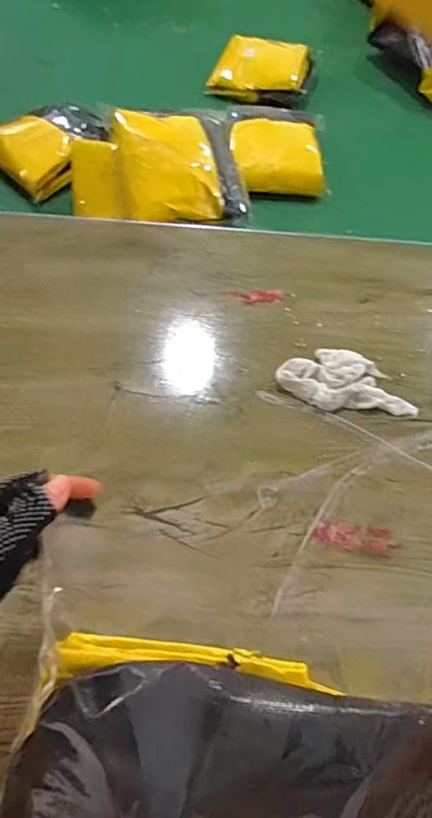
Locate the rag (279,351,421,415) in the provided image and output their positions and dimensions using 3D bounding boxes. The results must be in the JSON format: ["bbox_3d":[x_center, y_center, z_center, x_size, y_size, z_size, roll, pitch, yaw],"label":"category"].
[{"bbox_3d":[0.132,-0.028,0.548,0.136,0.020,0.065,10,60,1],"label":"rag"}]

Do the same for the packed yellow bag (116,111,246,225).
[{"bbox_3d":[-0.074,-0.523,1.170,0.266,0.061,0.243,-13,95,-13],"label":"packed yellow bag"}]

